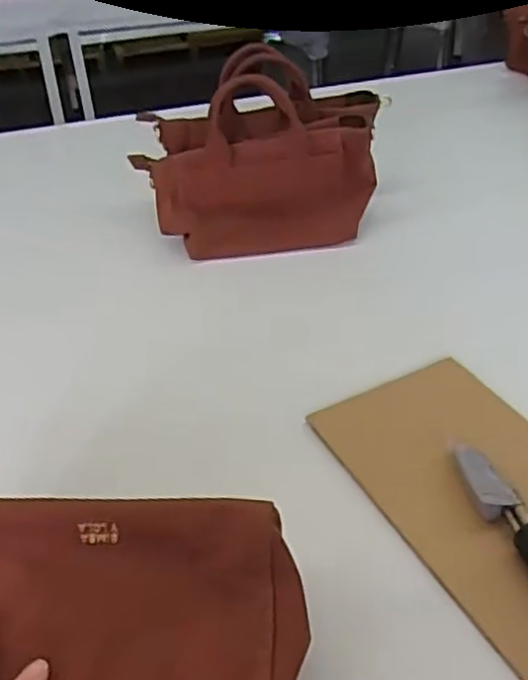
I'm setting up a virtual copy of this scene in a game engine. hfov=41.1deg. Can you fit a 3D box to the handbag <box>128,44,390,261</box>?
[{"bbox_3d":[-0.004,-0.250,0.995,0.339,0.232,0.186,-6,39,-3],"label":"handbag"}]

